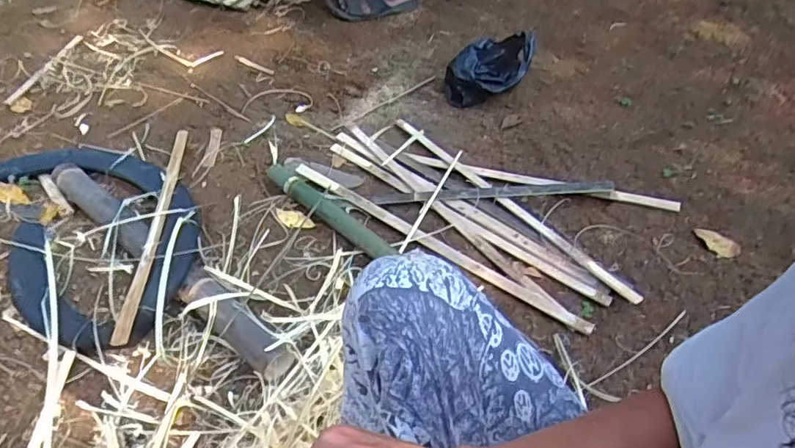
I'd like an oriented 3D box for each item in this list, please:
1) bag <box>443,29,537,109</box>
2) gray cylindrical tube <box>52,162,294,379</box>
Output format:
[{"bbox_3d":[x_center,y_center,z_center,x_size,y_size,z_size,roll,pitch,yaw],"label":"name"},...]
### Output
[{"bbox_3d":[0.254,-0.401,1.447,0.263,0.120,0.116,-26,51,-21],"label":"bag"},{"bbox_3d":[-0.469,0.053,1.074,0.752,0.056,0.076,31,55,28],"label":"gray cylindrical tube"}]

